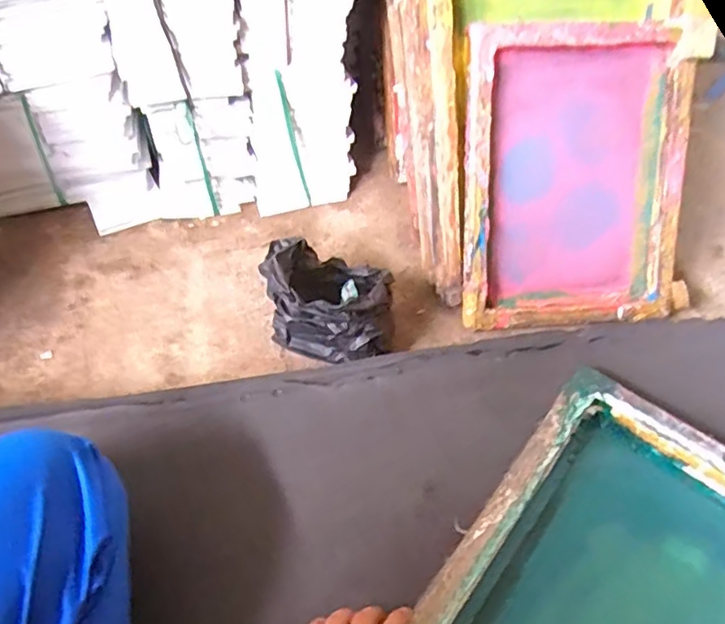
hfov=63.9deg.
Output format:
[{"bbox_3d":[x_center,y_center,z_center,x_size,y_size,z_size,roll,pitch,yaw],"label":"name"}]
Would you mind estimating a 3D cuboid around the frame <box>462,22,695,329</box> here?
[{"bbox_3d":[0.287,-0.175,0.790,0.298,0.388,0.042,-3,19,-2],"label":"frame"}]

